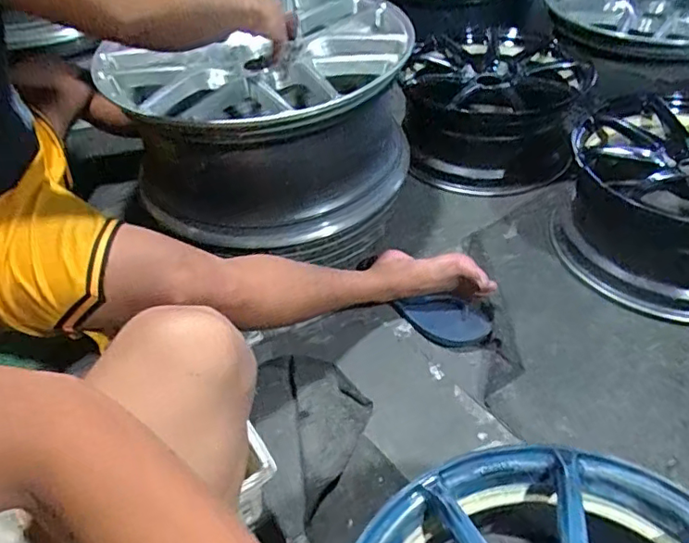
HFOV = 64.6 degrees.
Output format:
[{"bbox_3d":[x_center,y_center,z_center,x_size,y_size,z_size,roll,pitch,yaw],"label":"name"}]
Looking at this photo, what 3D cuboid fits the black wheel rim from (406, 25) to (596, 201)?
[{"bbox_3d":[0.366,-0.424,1.380,0.421,0.196,0.487,3,45,8],"label":"black wheel rim"}]

